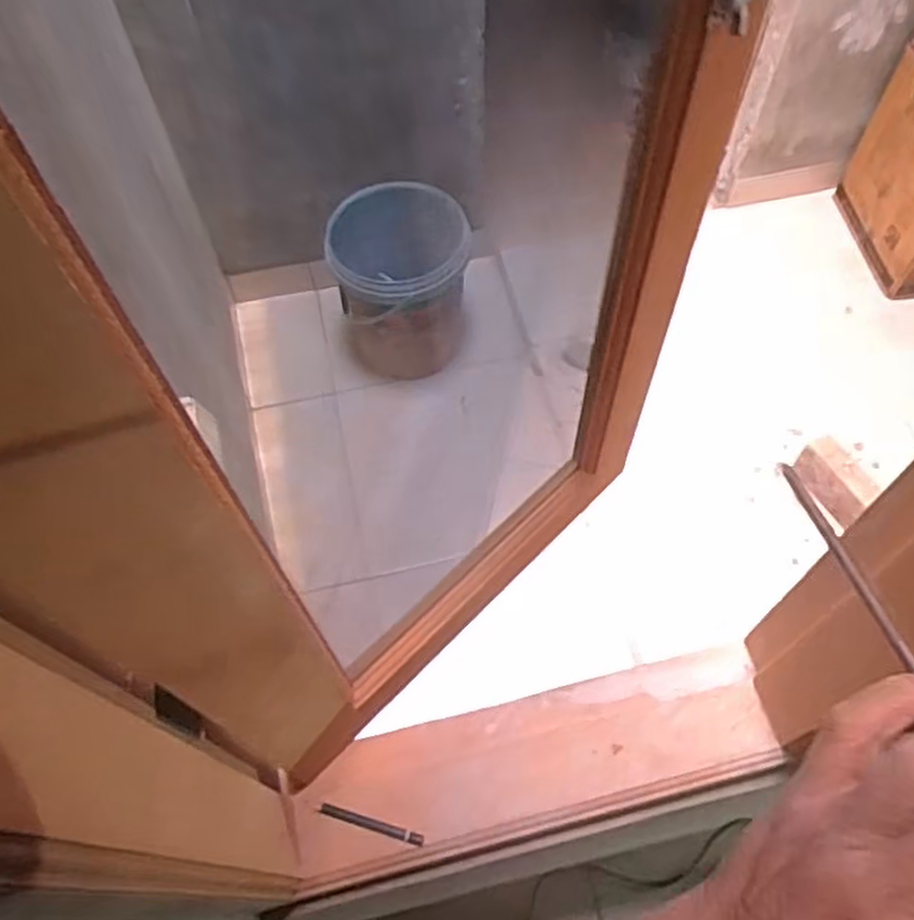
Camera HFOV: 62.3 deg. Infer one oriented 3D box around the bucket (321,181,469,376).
[{"bbox_3d":[-0.121,-0.384,1.750,0.292,0.415,0.296,-1,59,1],"label":"bucket"}]

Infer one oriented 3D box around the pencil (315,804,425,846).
[{"bbox_3d":[-0.068,0.290,0.603,0.086,0.010,0.008,14,60,10],"label":"pencil"}]

